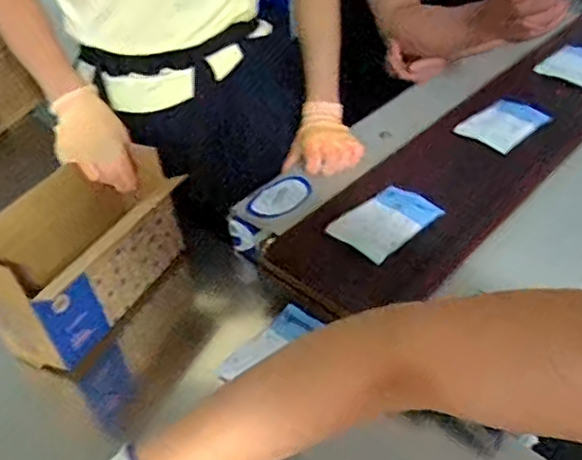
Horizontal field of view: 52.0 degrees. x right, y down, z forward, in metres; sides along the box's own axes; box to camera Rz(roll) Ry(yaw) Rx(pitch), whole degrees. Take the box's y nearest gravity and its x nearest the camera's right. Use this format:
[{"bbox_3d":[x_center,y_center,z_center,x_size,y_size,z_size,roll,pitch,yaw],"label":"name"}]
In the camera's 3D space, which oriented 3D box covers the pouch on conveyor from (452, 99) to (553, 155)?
[{"bbox_3d":[0.338,-0.168,0.942,0.133,0.022,0.088,-30,47,-25],"label":"pouch on conveyor"}]

